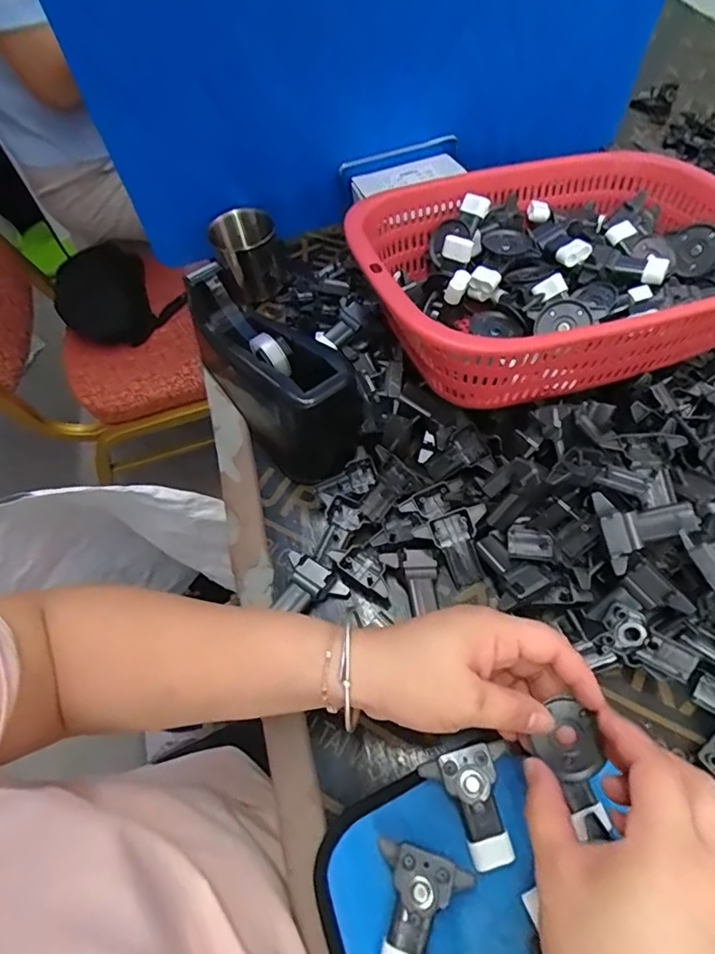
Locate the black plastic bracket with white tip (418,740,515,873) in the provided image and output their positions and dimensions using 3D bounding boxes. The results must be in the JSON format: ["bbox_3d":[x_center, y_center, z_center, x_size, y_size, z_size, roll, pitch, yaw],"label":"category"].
[{"bbox_3d":[0.076,0.204,0.326,0.053,0.024,0.063,-18,60,-5],"label":"black plastic bracket with white tip"}]

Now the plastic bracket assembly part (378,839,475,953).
[{"bbox_3d":[0.031,0.251,0.301,0.052,0.021,0.062,16,63,15],"label":"plastic bracket assembly part"}]

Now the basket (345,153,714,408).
[{"bbox_3d":[0.172,-0.189,0.443,0.318,0.082,0.240,-19,60,-5],"label":"basket"}]

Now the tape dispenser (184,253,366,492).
[{"bbox_3d":[-0.074,-0.092,0.483,0.082,0.122,0.193,-35,62,-14],"label":"tape dispenser"}]

